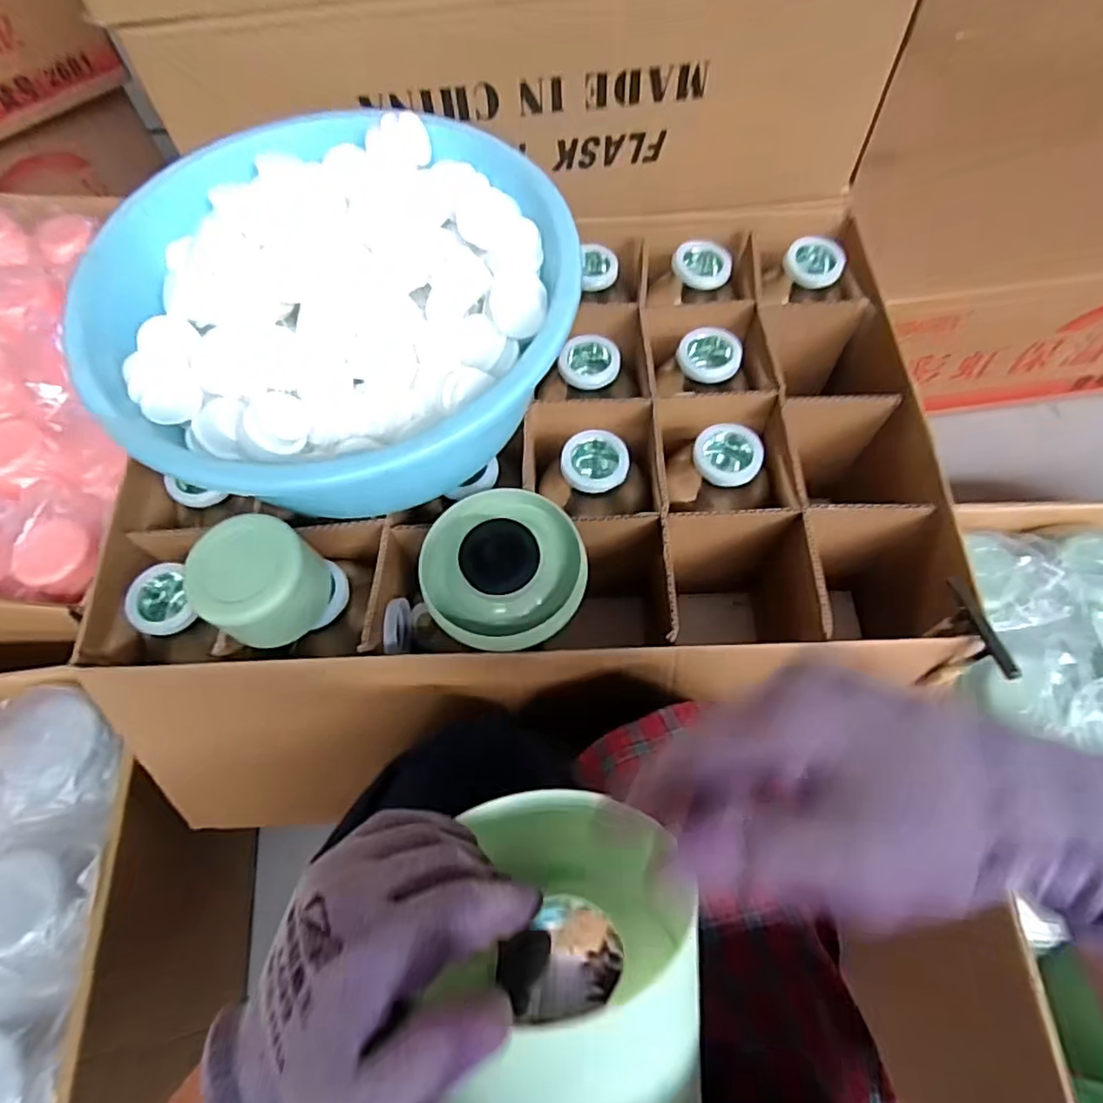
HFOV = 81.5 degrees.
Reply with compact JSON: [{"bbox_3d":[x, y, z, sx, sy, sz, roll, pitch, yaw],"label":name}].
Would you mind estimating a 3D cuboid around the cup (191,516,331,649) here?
[{"bbox_3d":[-0.210,0.020,0.462,0.072,0.071,0.080,33,68,18],"label":"cup"}]

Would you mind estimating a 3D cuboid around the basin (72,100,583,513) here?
[{"bbox_3d":[-0.158,-0.198,0.536,0.336,0.130,0.336,-1,63,2],"label":"basin"}]

